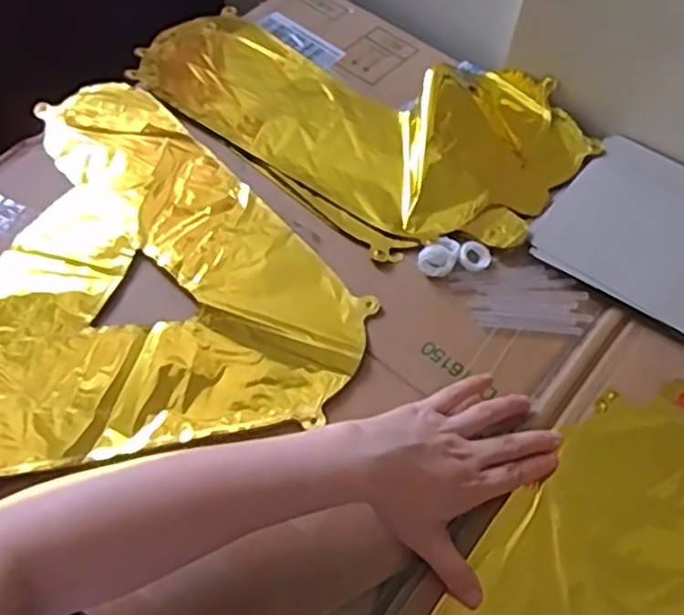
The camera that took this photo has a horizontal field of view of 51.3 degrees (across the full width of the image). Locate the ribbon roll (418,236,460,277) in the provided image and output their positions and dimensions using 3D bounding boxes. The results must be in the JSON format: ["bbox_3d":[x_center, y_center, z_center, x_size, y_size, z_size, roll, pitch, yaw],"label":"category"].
[{"bbox_3d":[0.080,-0.041,0.569,0.026,0.011,0.039,39,64,19],"label":"ribbon roll"}]

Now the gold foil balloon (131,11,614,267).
[{"bbox_3d":[0.016,-0.200,0.655,0.395,0.023,0.241,38,63,19],"label":"gold foil balloon"}]

